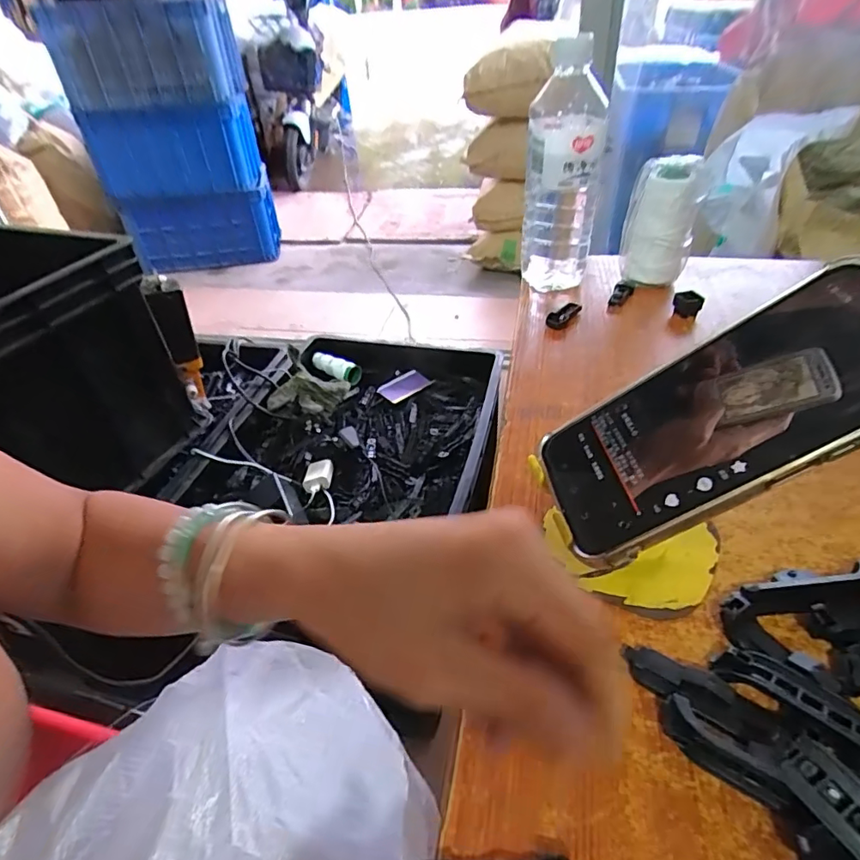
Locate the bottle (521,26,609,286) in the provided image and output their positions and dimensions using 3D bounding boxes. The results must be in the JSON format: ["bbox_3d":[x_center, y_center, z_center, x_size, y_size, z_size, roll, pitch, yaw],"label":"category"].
[{"bbox_3d":[0.124,-0.233,0.498,0.070,0.198,0.060,10,41,17],"label":"bottle"}]

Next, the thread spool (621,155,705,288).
[{"bbox_3d":[0.232,-0.206,0.523,0.067,0.118,0.063,13,42,20],"label":"thread spool"}]

